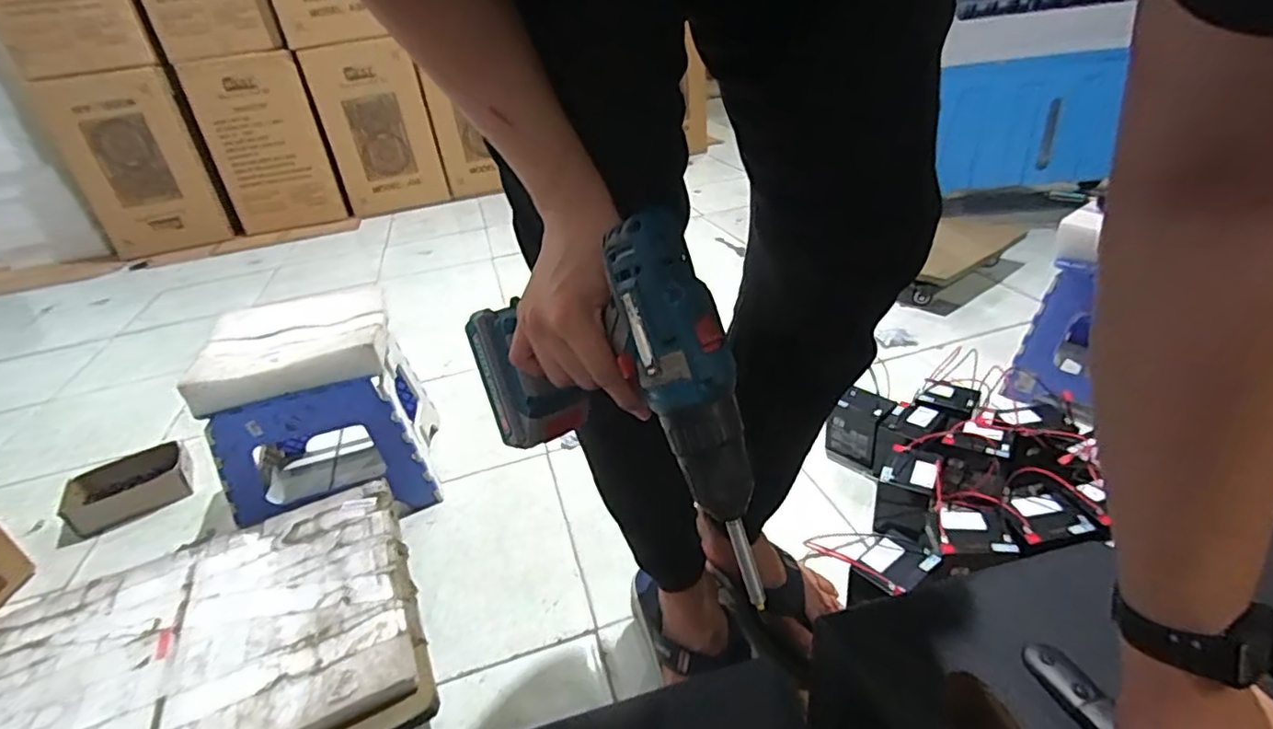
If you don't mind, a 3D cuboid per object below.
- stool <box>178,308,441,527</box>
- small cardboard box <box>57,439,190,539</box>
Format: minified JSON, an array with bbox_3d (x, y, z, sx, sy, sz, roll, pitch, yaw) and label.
[{"bbox_3d":[-0.529,0.070,1.044,0.280,0.284,0.292,-12,31,-7],"label":"stool"},{"bbox_3d":[-0.965,0.236,1.148,0.113,0.068,0.188,23,42,40],"label":"small cardboard box"}]

